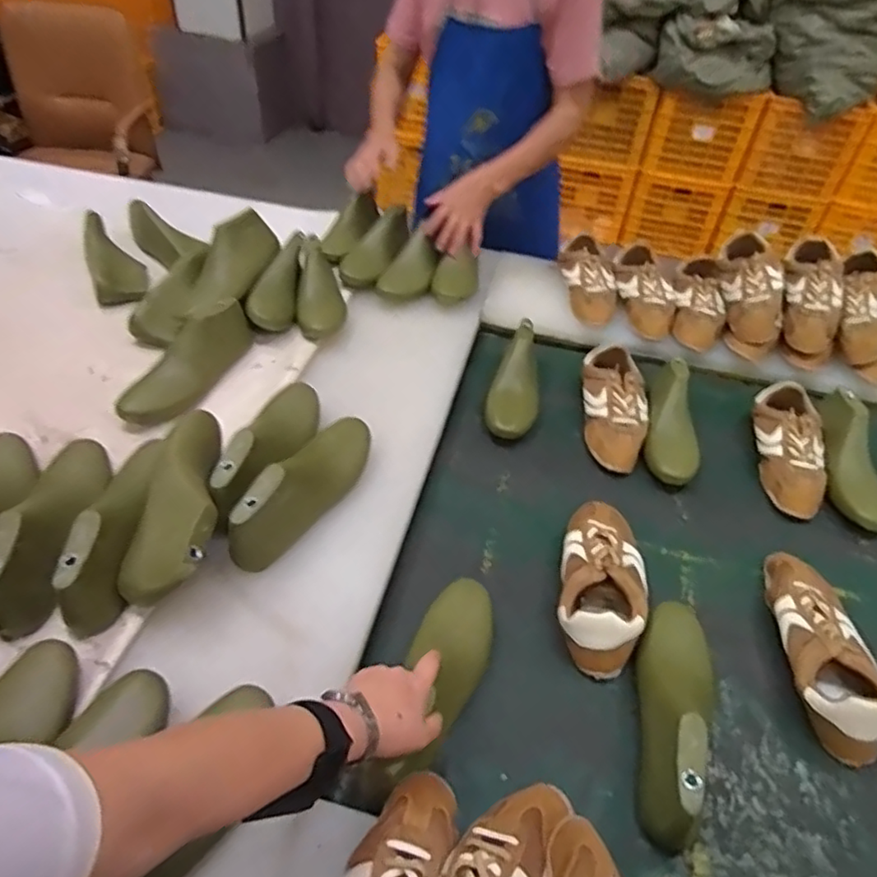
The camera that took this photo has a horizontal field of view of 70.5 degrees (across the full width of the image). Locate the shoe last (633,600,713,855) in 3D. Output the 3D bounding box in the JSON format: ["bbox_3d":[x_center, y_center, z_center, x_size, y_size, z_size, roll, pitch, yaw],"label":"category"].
[{"bbox_3d":[0.251,0.278,0.644,0.080,0.088,0.253,13,46,10],"label":"shoe last"}]

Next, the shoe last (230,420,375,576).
[{"bbox_3d":[-0.164,0.052,0.780,0.083,0.096,0.252,18,47,14],"label":"shoe last"}]

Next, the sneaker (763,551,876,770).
[{"bbox_3d":[0.448,0.236,0.723,0.091,0.067,0.250,9,45,5],"label":"sneaker"}]

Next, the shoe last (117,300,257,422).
[{"bbox_3d":[-0.371,-0.119,0.927,0.076,0.083,0.247,16,46,12],"label":"shoe last"}]

